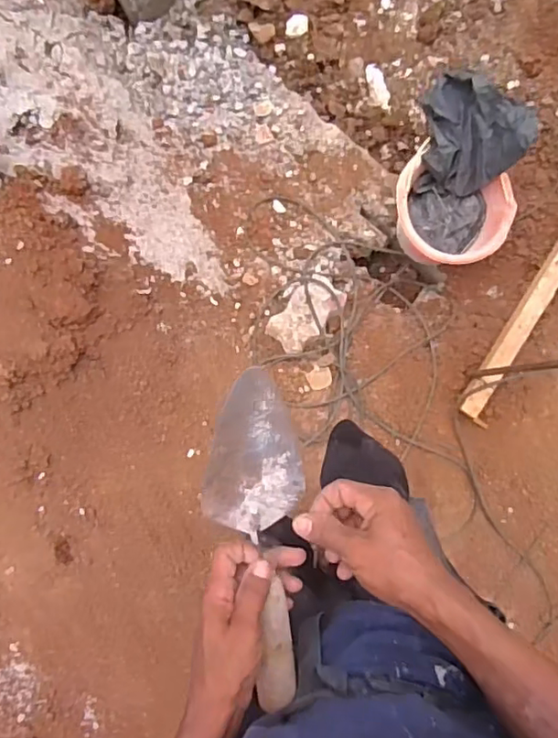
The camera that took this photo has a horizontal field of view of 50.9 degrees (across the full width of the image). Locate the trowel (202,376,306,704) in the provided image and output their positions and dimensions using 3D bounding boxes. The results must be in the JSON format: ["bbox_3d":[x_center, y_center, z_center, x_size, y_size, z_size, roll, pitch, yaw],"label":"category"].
[{"bbox_3d":[-0.017,0.137,0.485,0.080,0.047,0.274,-5,97,0],"label":"trowel"}]

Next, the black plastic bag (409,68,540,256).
[{"bbox_3d":[0.416,-0.468,1.375,0.235,0.233,0.306,23,87,2],"label":"black plastic bag"}]

